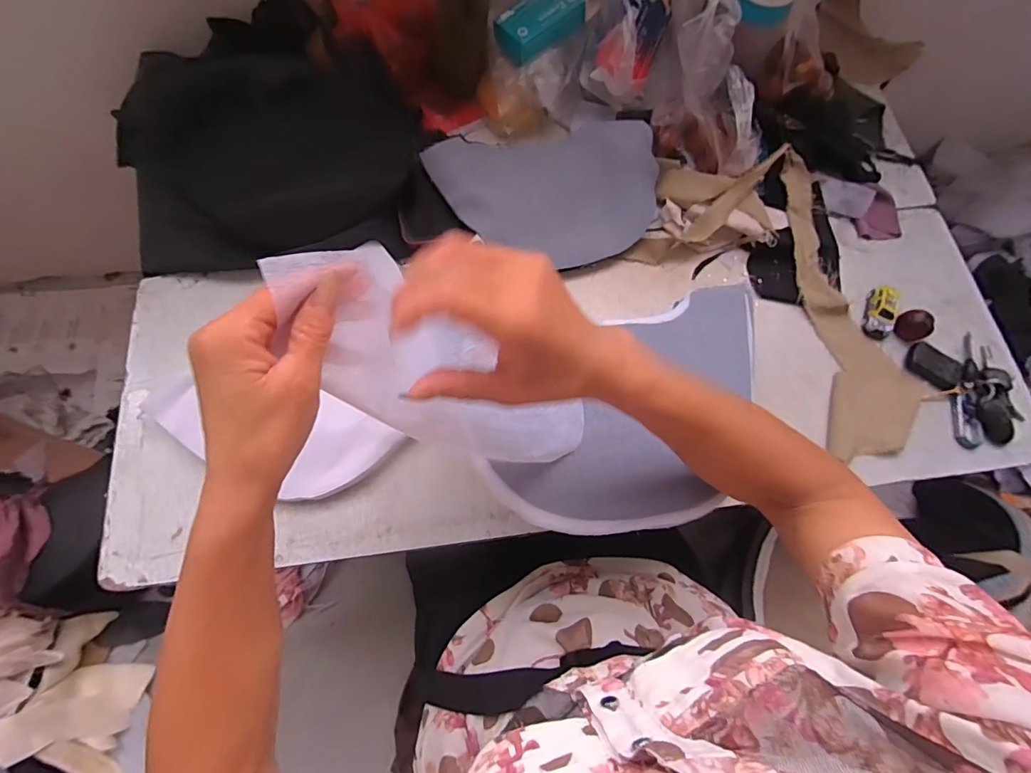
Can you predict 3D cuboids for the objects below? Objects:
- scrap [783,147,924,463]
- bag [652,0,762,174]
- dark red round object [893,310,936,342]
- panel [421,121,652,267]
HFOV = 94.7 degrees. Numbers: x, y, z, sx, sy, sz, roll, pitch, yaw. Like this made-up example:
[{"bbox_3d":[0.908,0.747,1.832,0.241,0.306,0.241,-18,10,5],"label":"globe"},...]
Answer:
[{"bbox_3d":[0.395,-0.104,0.561,0.111,0.020,0.370,1,75,-6],"label":"scrap"},{"bbox_3d":[0.228,-0.319,0.524,0.133,0.155,0.069,35,73,9],"label":"bag"},{"bbox_3d":[0.458,-0.069,0.547,0.038,0.028,0.036,1,71,-2],"label":"dark red round object"},{"bbox_3d":[0.050,-0.236,0.576,0.260,0.028,0.195,-20,80,-6],"label":"panel"}]

